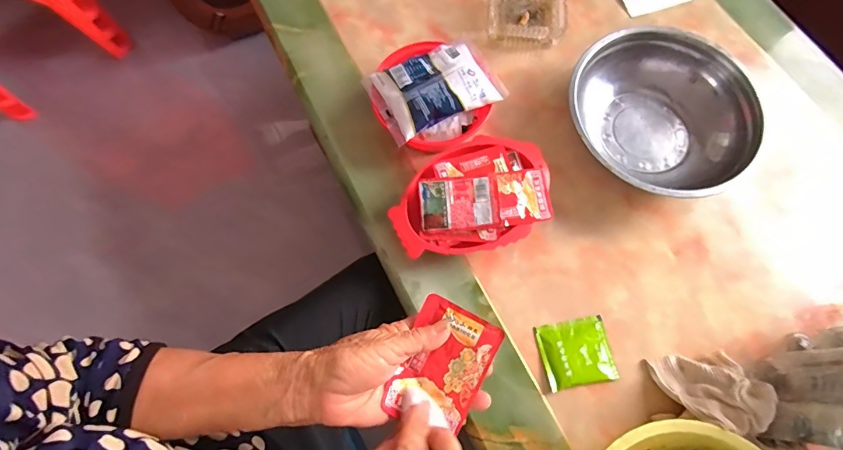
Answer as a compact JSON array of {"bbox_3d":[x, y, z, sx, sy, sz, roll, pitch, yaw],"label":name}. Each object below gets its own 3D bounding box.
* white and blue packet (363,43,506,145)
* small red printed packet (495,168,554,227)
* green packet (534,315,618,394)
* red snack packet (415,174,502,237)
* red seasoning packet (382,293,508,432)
[{"bbox_3d":[0.018,-0.191,0.590,0.164,0.027,0.107,-25,73,-8],"label":"white and blue packet"},{"bbox_3d":[0.130,-0.036,0.552,0.069,0.020,0.070,-11,72,-4],"label":"small red printed packet"},{"bbox_3d":[0.193,0.157,0.534,0.085,0.011,0.076,-10,71,-4],"label":"green packet"},{"bbox_3d":[0.046,-0.025,0.539,0.096,0.010,0.068,-6,85,2],"label":"red snack packet"},{"bbox_3d":[0.018,0.112,0.344,0.068,0.015,0.092,25,86,4],"label":"red seasoning packet"}]

